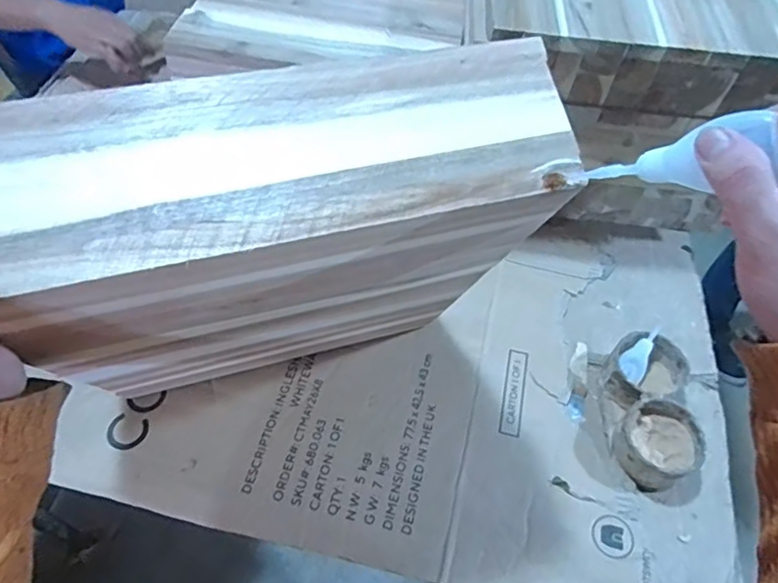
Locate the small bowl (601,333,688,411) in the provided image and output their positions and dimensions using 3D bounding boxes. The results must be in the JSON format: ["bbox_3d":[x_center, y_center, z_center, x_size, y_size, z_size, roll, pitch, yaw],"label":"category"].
[{"bbox_3d":[0.298,0.095,0.666,0.097,0.053,0.084,-31,62,-23],"label":"small bowl"}]

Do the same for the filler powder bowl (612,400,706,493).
[{"bbox_3d":[0.287,0.164,0.612,0.088,0.045,0.081,2,55,-3],"label":"filler powder bowl"}]

